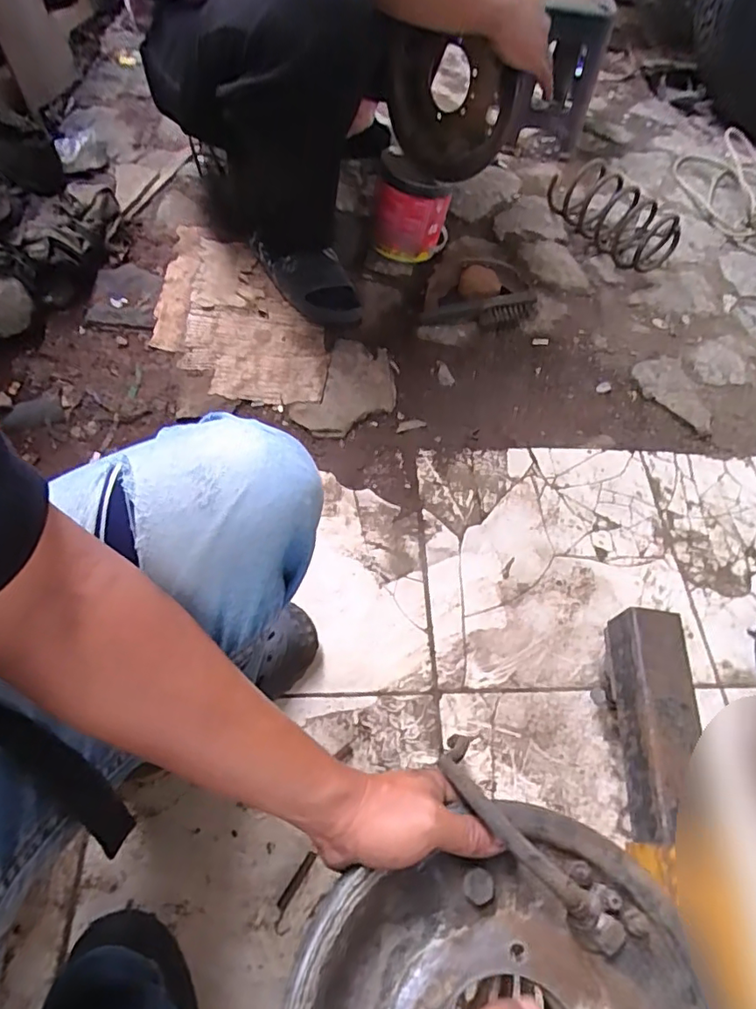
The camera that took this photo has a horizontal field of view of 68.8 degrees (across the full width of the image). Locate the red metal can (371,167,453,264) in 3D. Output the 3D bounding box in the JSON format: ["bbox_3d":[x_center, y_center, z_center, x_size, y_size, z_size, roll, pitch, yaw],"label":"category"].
[{"bbox_3d":[0.071,-0.580,1.124,0.168,0.156,0.137,3,60,-5],"label":"red metal can"}]

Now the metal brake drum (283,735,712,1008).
[{"bbox_3d":[0.080,0.317,0.306,0.259,0.071,0.258,2,59,-3],"label":"metal brake drum"}]

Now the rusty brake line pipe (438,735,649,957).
[{"bbox_3d":[0.102,0.217,0.350,0.154,0.049,0.035,42,65,16],"label":"rusty brake line pipe"}]

